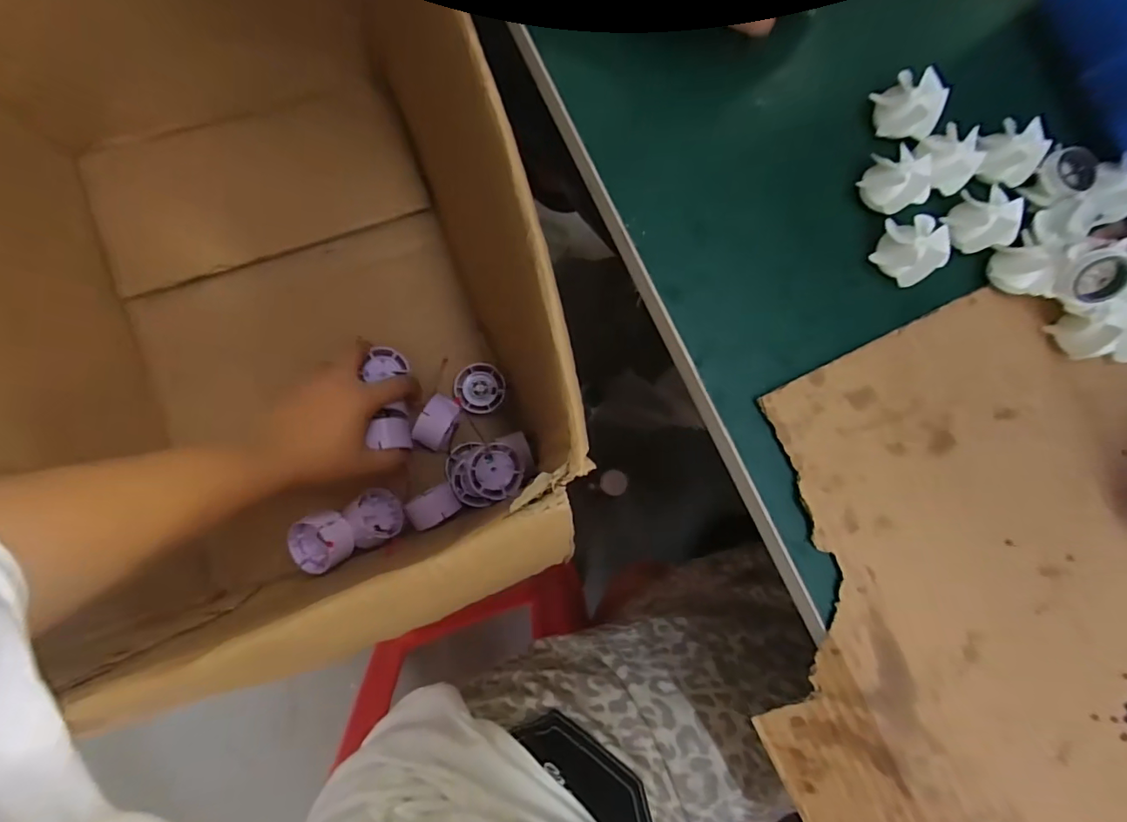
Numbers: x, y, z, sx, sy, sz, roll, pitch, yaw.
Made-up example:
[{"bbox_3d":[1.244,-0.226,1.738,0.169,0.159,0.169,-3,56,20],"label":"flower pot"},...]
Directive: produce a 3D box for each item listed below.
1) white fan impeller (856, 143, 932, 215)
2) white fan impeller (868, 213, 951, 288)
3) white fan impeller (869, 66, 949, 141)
[{"bbox_3d":[0.167,-0.117,0.259,0.026,0.019,0.030,-20,87,-8],"label":"white fan impeller"},{"bbox_3d":[0.174,-0.082,0.255,0.027,0.021,0.031,-39,89,-8],"label":"white fan impeller"},{"bbox_3d":[0.176,-0.156,0.262,0.027,0.023,0.033,-5,85,-6],"label":"white fan impeller"}]

